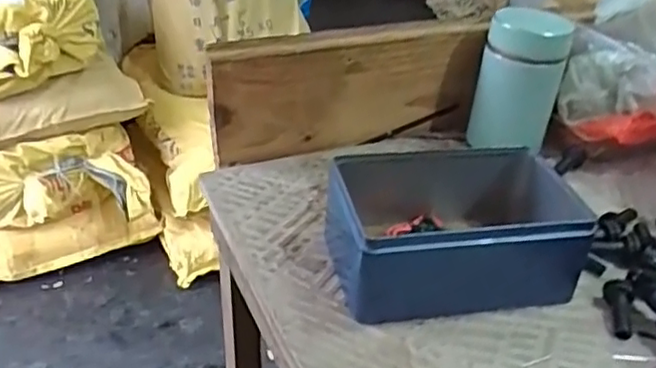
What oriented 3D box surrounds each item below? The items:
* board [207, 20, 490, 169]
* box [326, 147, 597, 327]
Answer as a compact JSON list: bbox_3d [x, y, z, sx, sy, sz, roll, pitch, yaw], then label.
[{"bbox_3d":[0.020,-0.074,0.541,0.227,0.102,0.017,-9,34,-19],"label":"board"},{"bbox_3d":[0.078,0.028,0.423,0.146,0.060,0.103,-3,33,-11],"label":"box"}]

